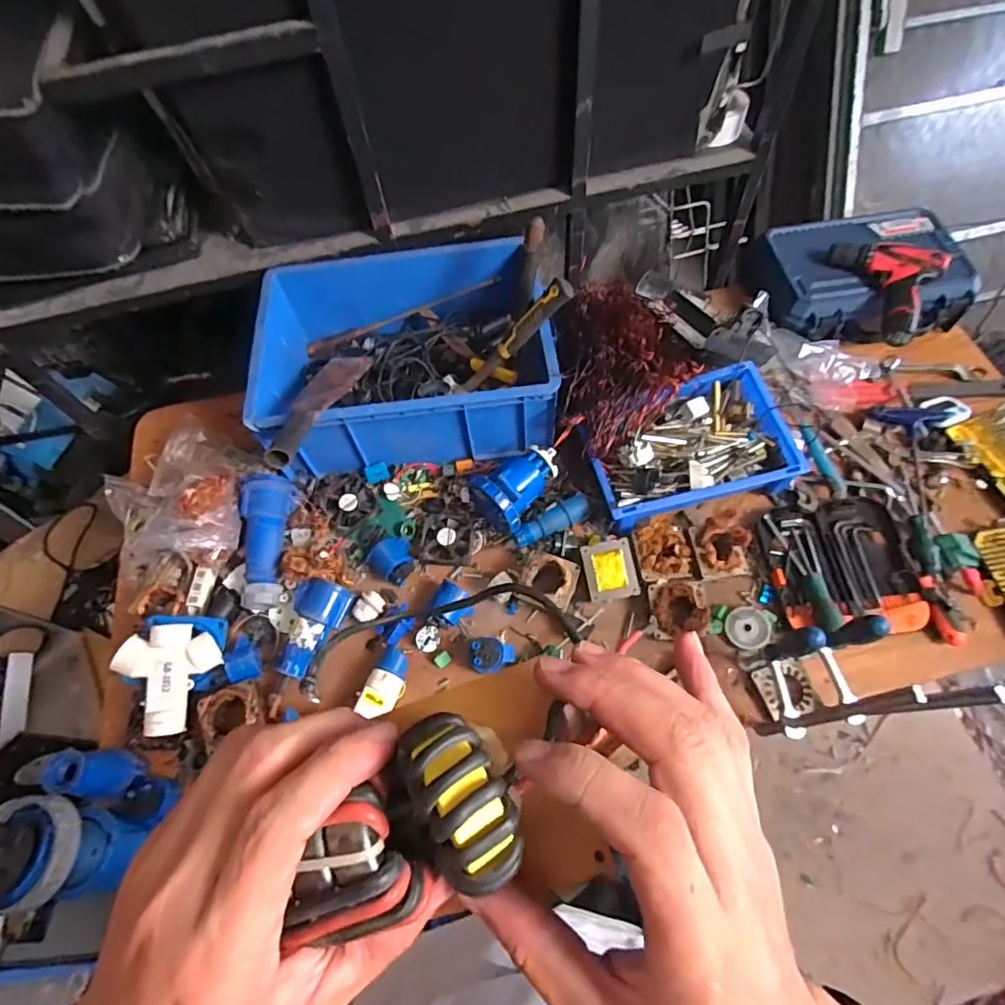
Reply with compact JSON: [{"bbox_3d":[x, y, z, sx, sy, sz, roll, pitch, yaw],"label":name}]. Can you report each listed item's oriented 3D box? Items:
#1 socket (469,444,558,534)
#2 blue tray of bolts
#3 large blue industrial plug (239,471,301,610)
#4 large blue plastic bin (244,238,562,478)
[{"bbox_3d":[0.034,-0.030,0.874,0.135,0.087,0.088,-40,66,-17],"label":"socket"},{"bbox_3d":[0.305,-0.090,0.903,0.327,0.093,0.201,-14,61,-4],"label":"blue tray of bolts"},{"bbox_3d":[-0.362,0.058,0.853,0.071,0.070,0.207,-8,61,-1],"label":"large blue industrial plug"},{"bbox_3d":[-0.165,-0.280,0.977,0.457,0.161,0.414,-7,61,0],"label":"large blue plastic bin"}]

